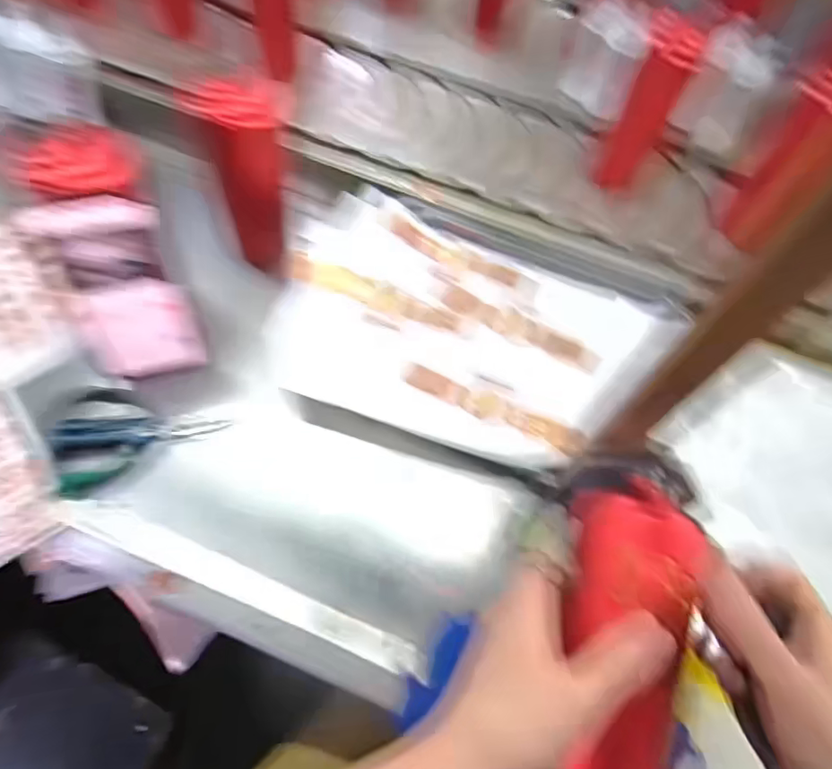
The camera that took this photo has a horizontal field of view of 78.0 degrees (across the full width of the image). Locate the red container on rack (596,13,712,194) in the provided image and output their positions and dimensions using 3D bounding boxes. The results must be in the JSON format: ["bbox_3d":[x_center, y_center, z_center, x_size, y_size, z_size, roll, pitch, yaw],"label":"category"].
[{"bbox_3d":[0.252,-0.305,0.560,0.051,0.148,0.067,19,62,5],"label":"red container on rack"}]

